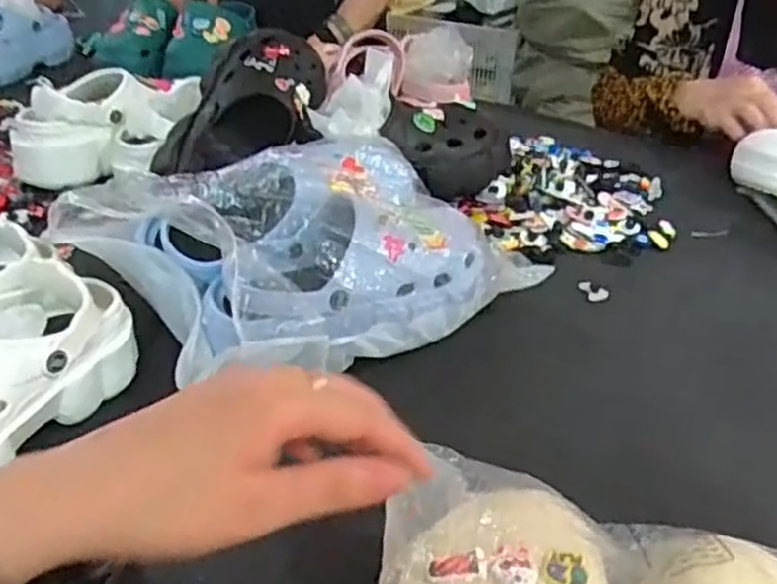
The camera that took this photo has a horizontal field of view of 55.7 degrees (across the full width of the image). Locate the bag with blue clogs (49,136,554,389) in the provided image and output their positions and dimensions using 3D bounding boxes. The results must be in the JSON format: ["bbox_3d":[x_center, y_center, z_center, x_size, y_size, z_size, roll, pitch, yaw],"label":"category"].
[{"bbox_3d":[-0.077,-0.046,0.630,0.345,0.116,0.235,-18,39,-26],"label":"bag with blue clogs"}]

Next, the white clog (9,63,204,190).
[{"bbox_3d":[-0.325,-0.191,0.864,0.216,0.100,0.118,2,34,2],"label":"white clog"}]

